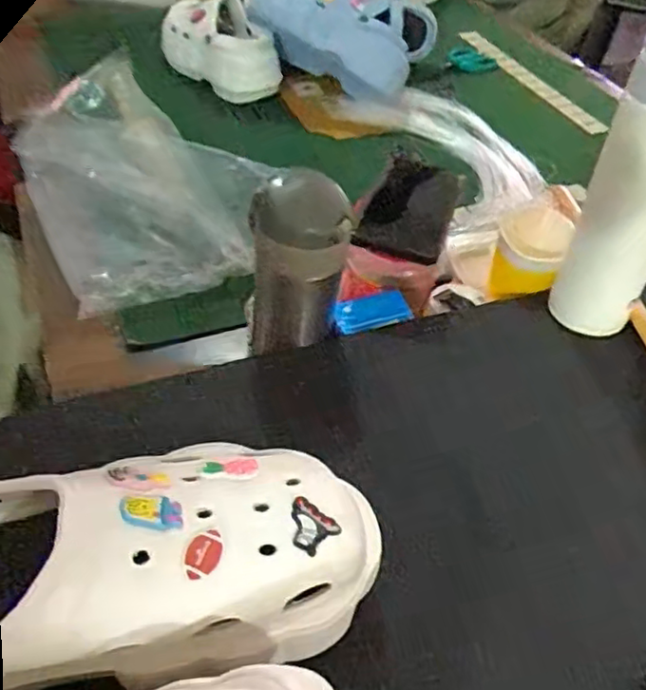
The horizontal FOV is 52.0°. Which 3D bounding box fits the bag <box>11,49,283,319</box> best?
[{"bbox_3d":[-0.216,-0.189,0.738,0.213,0.106,0.345,-20,50,-23],"label":"bag"}]

